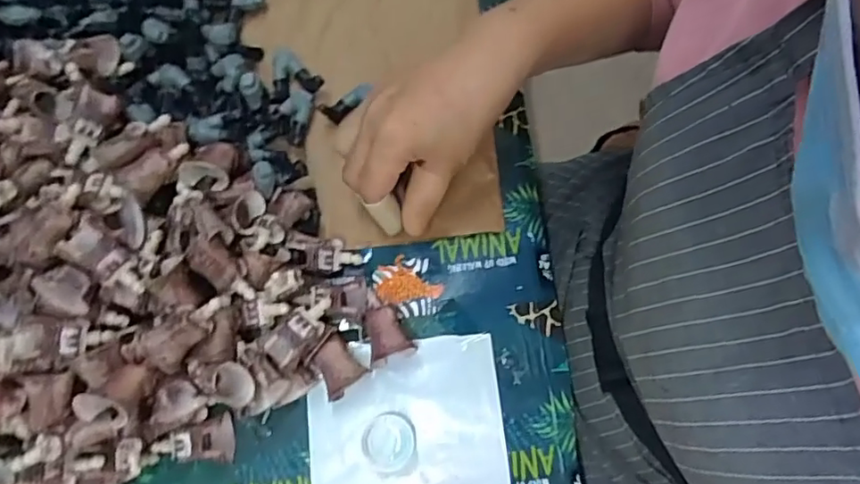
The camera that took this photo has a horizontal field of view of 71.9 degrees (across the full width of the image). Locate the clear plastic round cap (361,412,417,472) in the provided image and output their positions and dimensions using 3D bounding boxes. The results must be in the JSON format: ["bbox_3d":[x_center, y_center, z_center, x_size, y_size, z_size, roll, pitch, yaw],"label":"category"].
[{"bbox_3d":[-0.025,0.124,0.367,0.032,0.007,0.034,0,77,0],"label":"clear plastic round cap"}]

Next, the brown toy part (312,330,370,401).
[{"bbox_3d":[-0.060,0.078,0.374,0.028,0.017,0.033,-44,81,-9],"label":"brown toy part"}]

